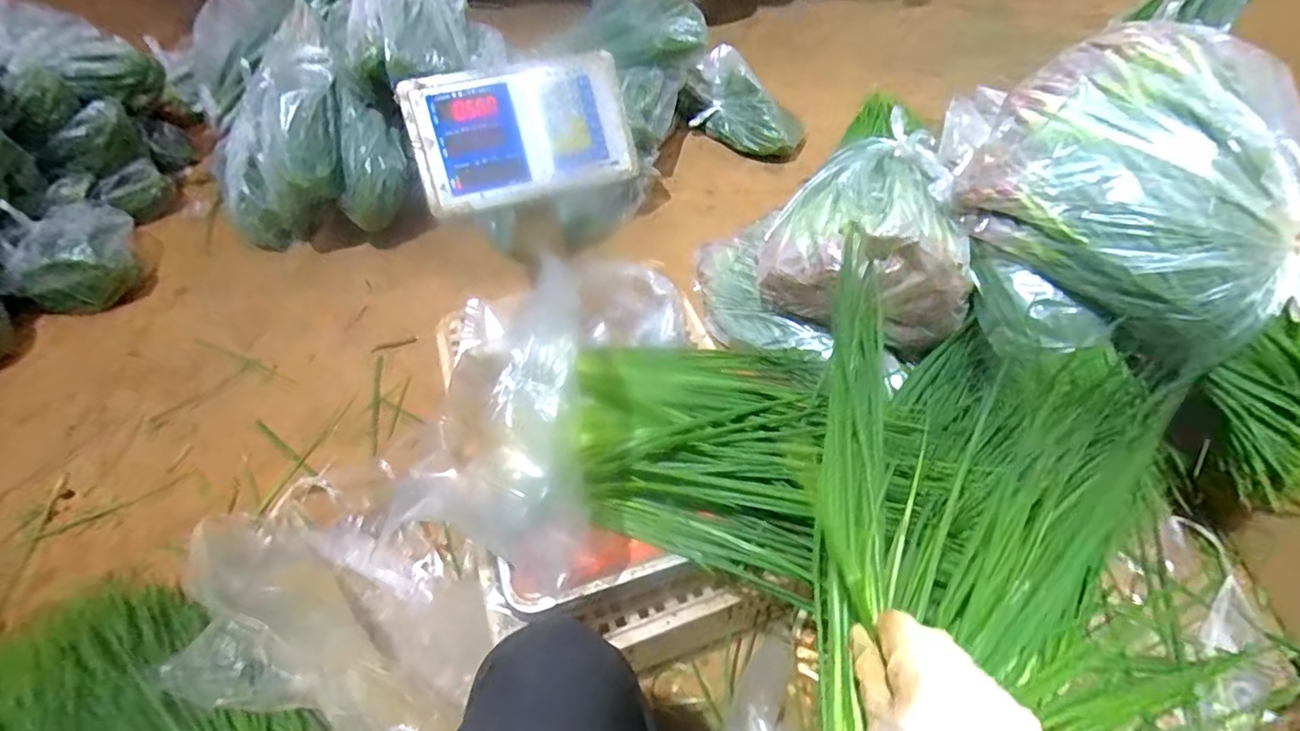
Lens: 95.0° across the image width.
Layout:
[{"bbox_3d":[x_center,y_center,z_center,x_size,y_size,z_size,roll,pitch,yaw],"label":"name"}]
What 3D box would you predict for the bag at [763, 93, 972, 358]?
[{"bbox_3d":[0.405,-0.242,0.995,0.312,0.212,0.429,26,56,21],"label":"bag"}]

